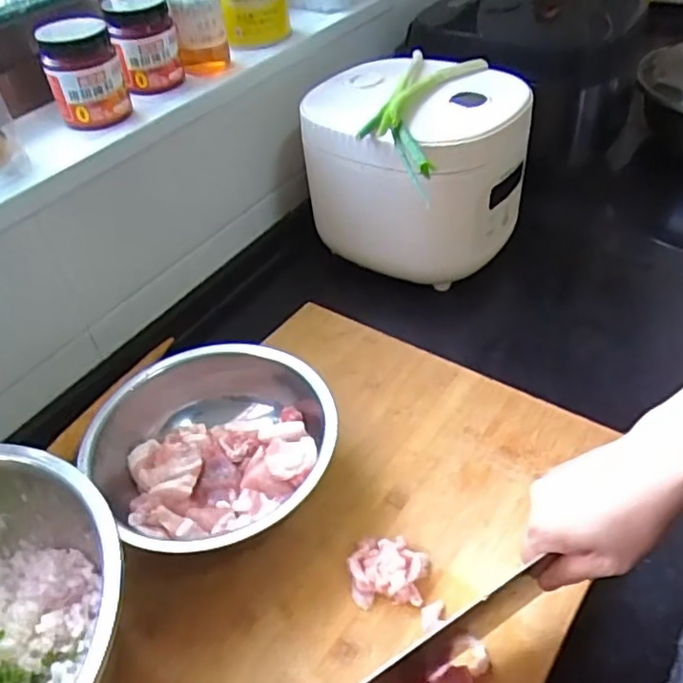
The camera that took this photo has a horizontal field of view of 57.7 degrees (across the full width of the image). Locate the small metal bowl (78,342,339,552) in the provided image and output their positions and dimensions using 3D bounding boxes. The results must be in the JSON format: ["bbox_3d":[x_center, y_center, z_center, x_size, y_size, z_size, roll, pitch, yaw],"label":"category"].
[{"bbox_3d":[-0.105,0.088,0.527,0.187,0.067,0.201,-3,42,3],"label":"small metal bowl"}]

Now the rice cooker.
[{"bbox_3d":[0.093,-0.204,0.730,0.233,0.185,0.202,16,47,23],"label":"rice cooker"}]

